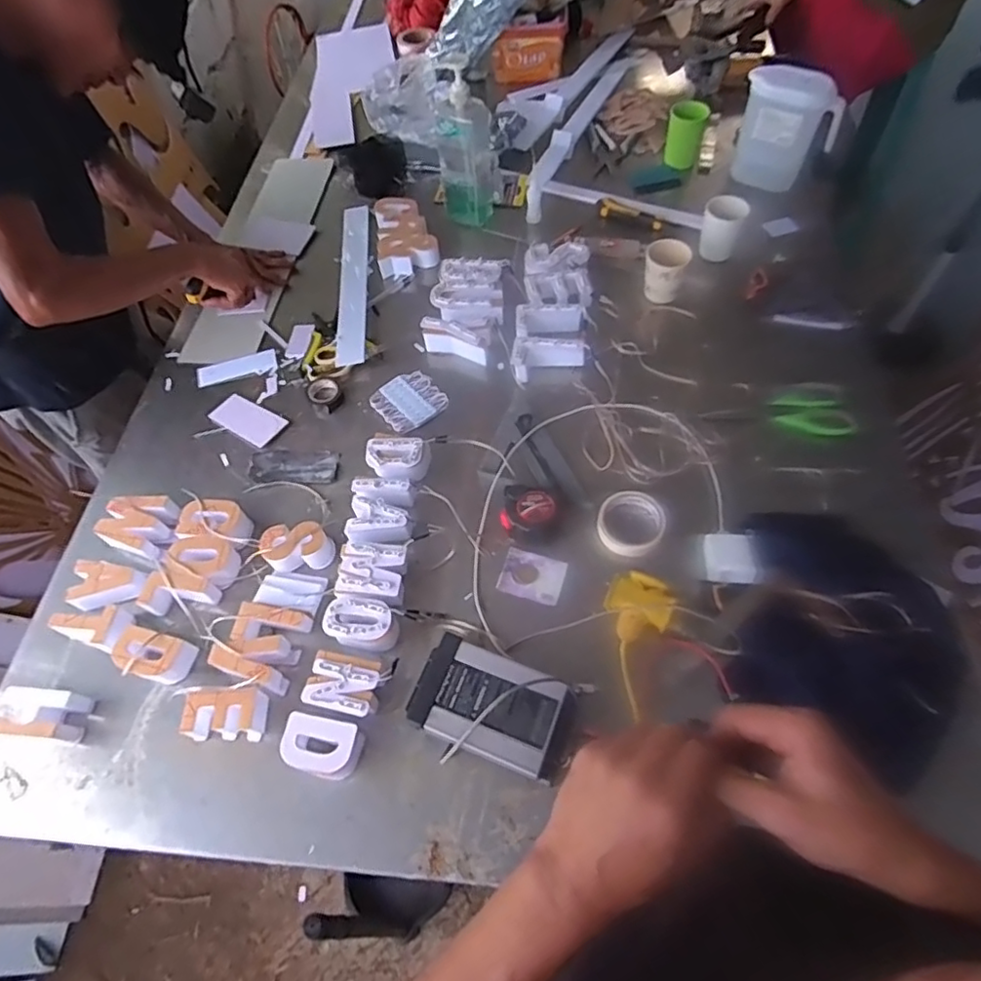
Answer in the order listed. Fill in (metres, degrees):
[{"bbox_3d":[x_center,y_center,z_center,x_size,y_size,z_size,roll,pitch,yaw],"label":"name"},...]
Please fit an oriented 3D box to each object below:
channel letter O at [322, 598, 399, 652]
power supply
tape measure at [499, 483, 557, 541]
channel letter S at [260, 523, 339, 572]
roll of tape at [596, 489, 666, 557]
[{"bbox_3d":[-0.160,0.172,0.761,0.093,0.051,0.057,9,61,9],"label":"channel letter O"},{"bbox_3d":[0.003,0.250,0.695,0.179,0.050,0.110,19,62,13],"label":"power supply"},{"bbox_3d":[0.053,0.027,0.833,0.073,0.037,0.070,3,60,4],"label":"tape measure"},{"bbox_3d":[-0.262,0.077,0.813,0.091,0.036,0.059,-13,60,-3],"label":"channel letter S"},{"bbox_3d":[0.192,0.043,0.812,0.093,0.018,0.091,-1,60,2],"label":"roll of tape"}]

